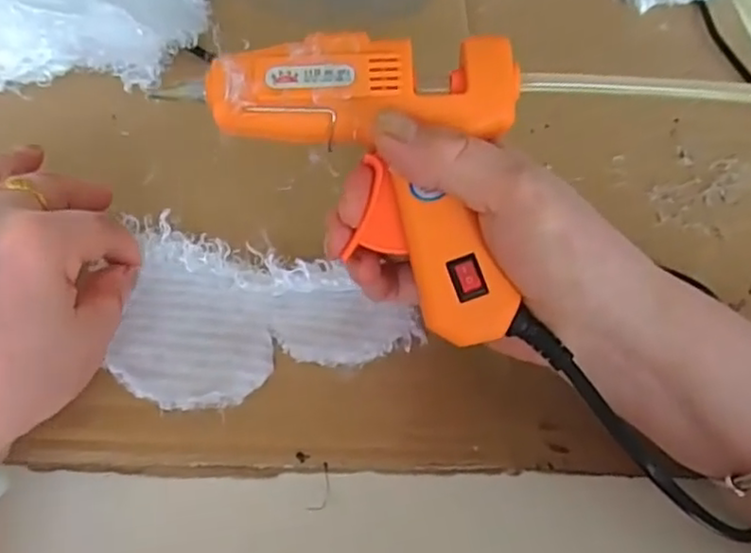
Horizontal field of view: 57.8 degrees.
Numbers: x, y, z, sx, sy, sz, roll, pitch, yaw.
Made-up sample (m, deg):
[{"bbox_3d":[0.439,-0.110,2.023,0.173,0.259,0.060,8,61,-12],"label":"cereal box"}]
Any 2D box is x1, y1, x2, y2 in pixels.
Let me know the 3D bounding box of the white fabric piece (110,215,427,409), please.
[{"bbox_3d":[-0.049,0.009,0.303,0.125,0.014,0.086,-9,56,-10],"label":"white fabric piece"}]

